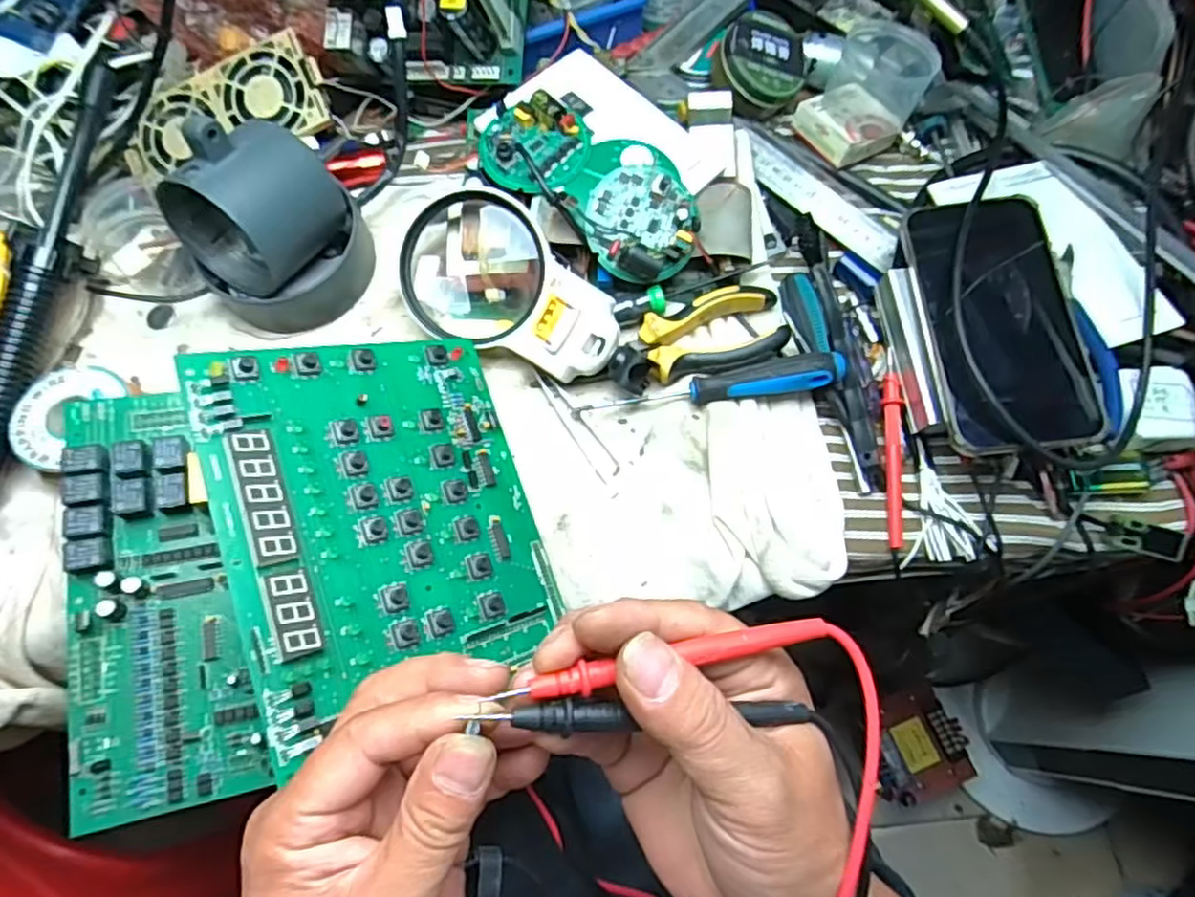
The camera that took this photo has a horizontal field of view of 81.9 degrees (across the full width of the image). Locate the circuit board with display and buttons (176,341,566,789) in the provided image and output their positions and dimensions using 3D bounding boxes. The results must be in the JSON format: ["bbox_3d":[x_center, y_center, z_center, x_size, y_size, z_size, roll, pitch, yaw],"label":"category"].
[{"bbox_3d":[-0.105,0.030,0.353,0.155,0.009,0.181,-11,76,-38],"label":"circuit board with display and buttons"}]

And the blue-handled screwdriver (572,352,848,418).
[{"bbox_3d":[0.068,-0.039,0.421,0.164,0.021,0.020,-6,70,-2],"label":"blue-handled screwdriver"}]

